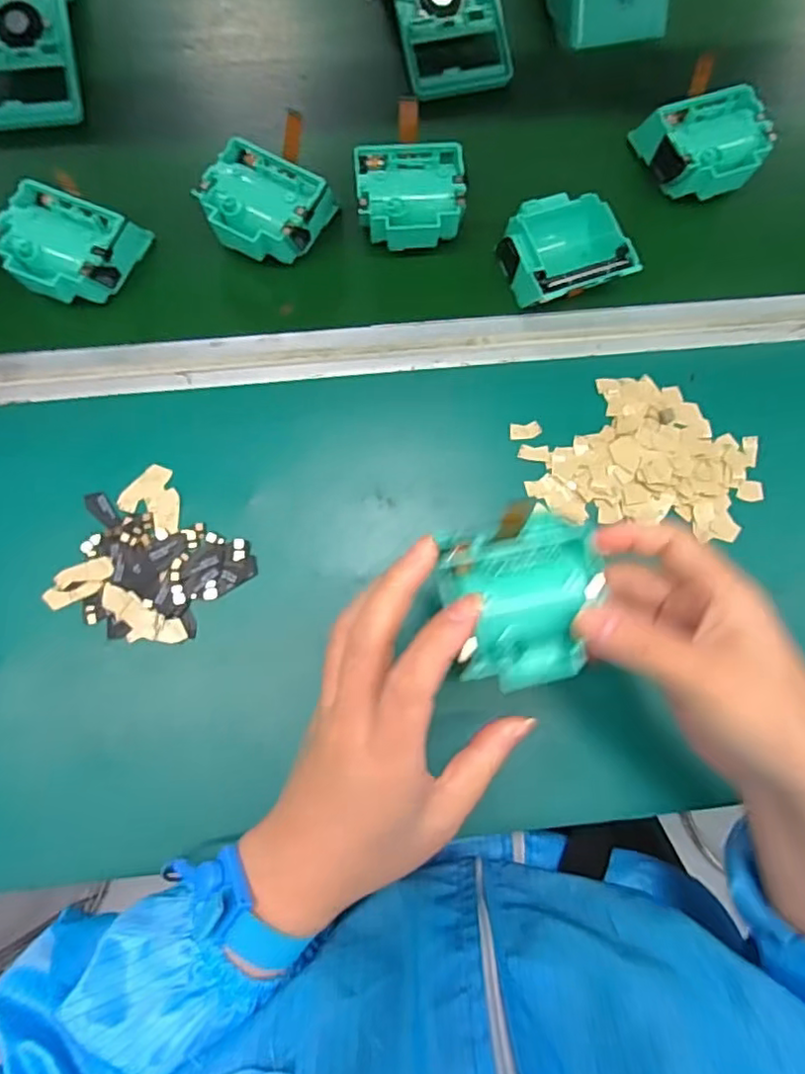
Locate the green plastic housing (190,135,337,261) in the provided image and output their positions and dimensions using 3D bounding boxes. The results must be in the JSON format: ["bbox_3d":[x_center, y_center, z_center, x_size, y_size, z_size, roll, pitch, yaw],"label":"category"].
[{"bbox_3d":[-0.097,-0.227,0.425,0.075,0.042,0.070,31,78,5],"label":"green plastic housing"}]

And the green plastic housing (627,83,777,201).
[{"bbox_3d":[0.218,-0.279,0.443,0.077,0.045,0.066,-10,77,-4],"label":"green plastic housing"}]

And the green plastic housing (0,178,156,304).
[{"bbox_3d":[-0.227,-0.199,0.416,0.081,0.037,0.080,15,77,2],"label":"green plastic housing"}]

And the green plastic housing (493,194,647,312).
[{"bbox_3d":[0.114,-0.196,0.422,0.077,0.039,0.077,-12,77,-4],"label":"green plastic housing"}]

